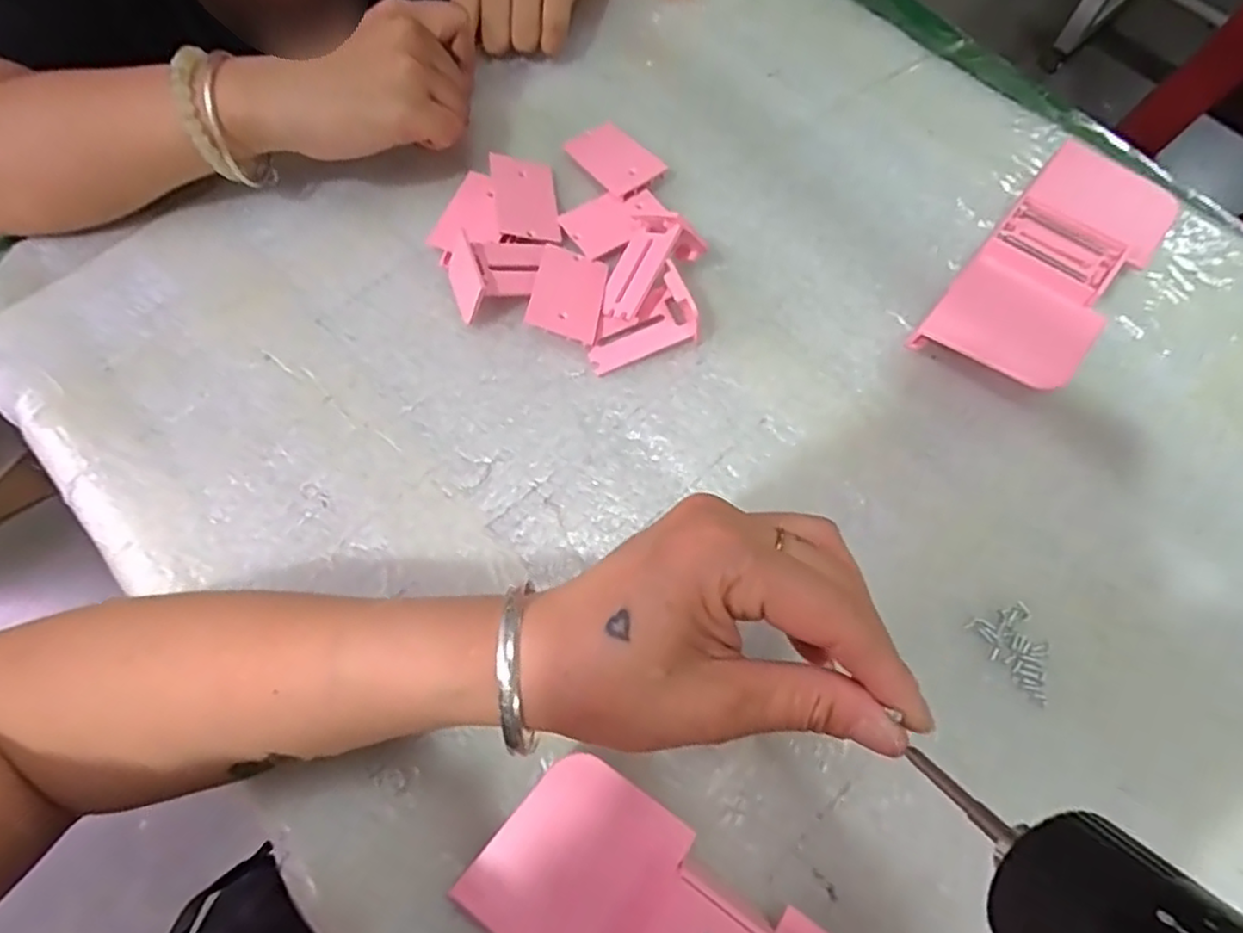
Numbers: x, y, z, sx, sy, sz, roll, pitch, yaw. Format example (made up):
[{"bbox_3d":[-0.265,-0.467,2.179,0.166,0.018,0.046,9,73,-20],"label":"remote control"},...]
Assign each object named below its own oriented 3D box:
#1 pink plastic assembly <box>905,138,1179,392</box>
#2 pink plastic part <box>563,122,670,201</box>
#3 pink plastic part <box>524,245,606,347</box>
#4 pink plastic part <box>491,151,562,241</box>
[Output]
[{"bbox_3d":[0.233,-0.108,0.366,0.071,0.029,0.161,38,71,12],"label":"pink plastic assembly"},{"bbox_3d":[-0.005,-0.177,0.390,0.034,0.013,0.055,-38,75,-16],"label":"pink plastic part"},{"bbox_3d":[-0.027,-0.092,0.358,0.037,0.004,0.052,16,63,-11],"label":"pink plastic part"},{"bbox_3d":[-0.053,-0.149,0.374,0.033,0.009,0.055,-7,69,-6],"label":"pink plastic part"}]

